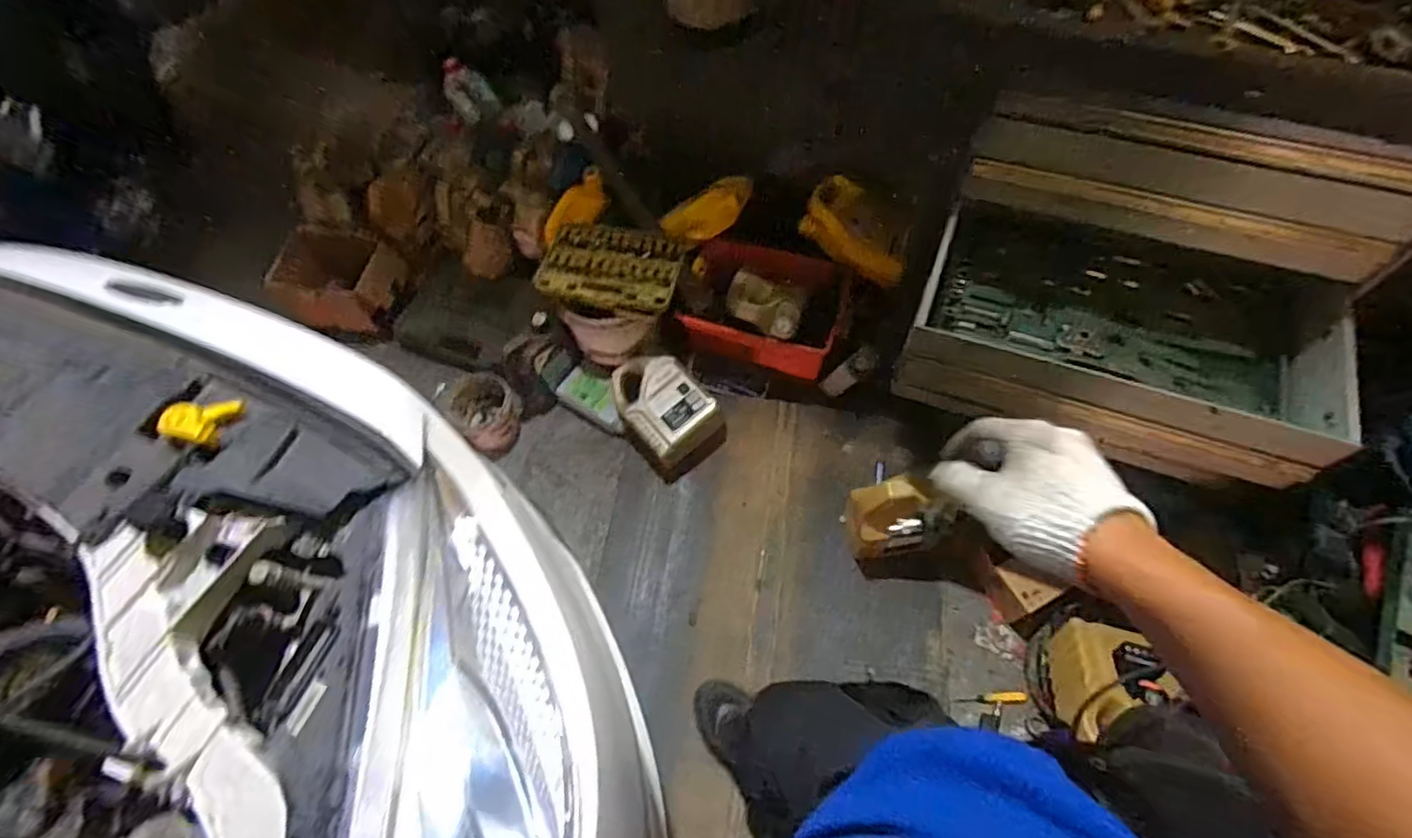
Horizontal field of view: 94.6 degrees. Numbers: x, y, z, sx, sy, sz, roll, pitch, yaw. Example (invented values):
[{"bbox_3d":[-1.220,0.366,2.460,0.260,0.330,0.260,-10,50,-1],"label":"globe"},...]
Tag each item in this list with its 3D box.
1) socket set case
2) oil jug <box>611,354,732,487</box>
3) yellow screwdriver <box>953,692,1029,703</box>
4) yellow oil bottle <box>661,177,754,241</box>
[{"bbox_3d":[-0.220,-0.352,1.527,0.335,0.053,0.214,11,62,9],"label":"socket set case"},{"bbox_3d":[-0.109,-0.025,1.577,0.206,0.139,0.295,-41,67,-18],"label":"oil jug"},{"bbox_3d":[0.570,0.558,1.306,0.139,0.016,0.020,-1,61,2],"label":"yellow screwdriver"},{"bbox_3d":[-0.002,-0.523,1.644,0.246,0.069,0.126,-26,93,21],"label":"yellow oil bottle"}]

